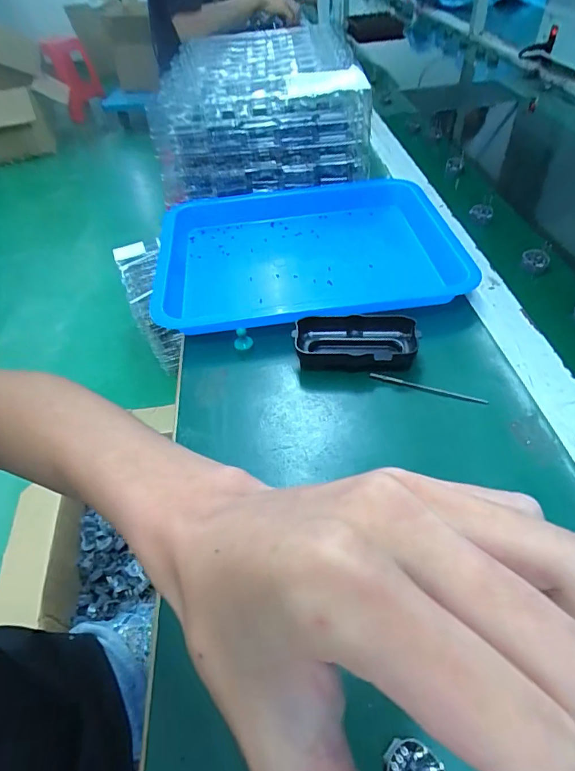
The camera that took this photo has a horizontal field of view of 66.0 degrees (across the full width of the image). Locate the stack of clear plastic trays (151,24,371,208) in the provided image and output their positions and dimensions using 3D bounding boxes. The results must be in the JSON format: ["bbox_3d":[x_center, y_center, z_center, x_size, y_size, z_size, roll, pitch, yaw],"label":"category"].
[{"bbox_3d":[-0.051,-0.445,0.702,0.285,0.141,0.408,-7,47,-1],"label":"stack of clear plastic trays"}]

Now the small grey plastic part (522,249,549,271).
[{"bbox_3d":[0.282,-0.143,0.504,0.025,0.007,0.025,0,91,34],"label":"small grey plastic part"}]

